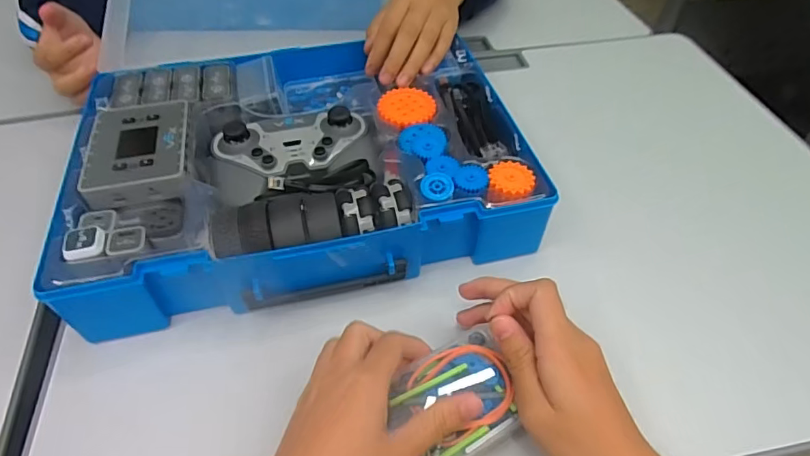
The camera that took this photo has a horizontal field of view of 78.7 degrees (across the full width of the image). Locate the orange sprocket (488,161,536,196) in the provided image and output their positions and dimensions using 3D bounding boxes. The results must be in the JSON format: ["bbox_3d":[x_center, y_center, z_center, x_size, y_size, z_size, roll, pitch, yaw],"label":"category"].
[{"bbox_3d":[0.082,-0.037,0.379,0.033,0.007,0.032,-5,48,-3],"label":"orange sprocket"}]

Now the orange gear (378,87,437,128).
[{"bbox_3d":[0.003,-0.108,0.441,0.052,0.006,0.047,-20,51,-16],"label":"orange gear"}]

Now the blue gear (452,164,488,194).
[{"bbox_3d":[0.051,-0.040,0.377,0.026,0.004,0.031,23,52,20],"label":"blue gear"}]

